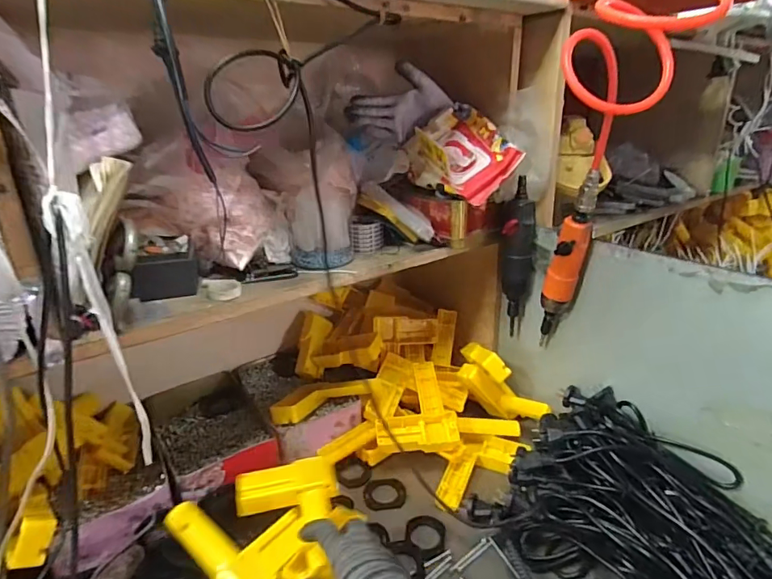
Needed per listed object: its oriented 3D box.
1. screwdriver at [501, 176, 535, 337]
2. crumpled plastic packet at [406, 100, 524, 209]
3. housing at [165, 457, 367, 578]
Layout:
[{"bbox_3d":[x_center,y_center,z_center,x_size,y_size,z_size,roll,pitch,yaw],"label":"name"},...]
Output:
[{"bbox_3d":[0.191,-0.039,0.682,0.049,0.221,0.043,13,27,31],"label":"screwdriver"},{"bbox_3d":[0.107,-0.190,0.632,0.097,0.099,0.164,-14,26,-28],"label":"crumpled plastic packet"},{"bbox_3d":[-0.130,0.270,0.508,0.190,0.062,0.135,-10,24,-20],"label":"housing"}]

